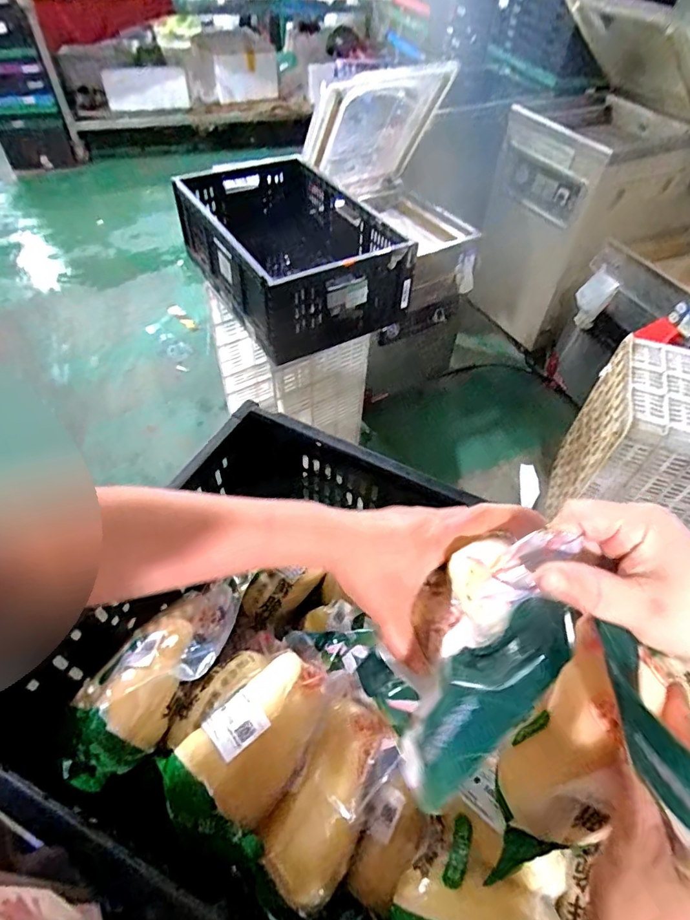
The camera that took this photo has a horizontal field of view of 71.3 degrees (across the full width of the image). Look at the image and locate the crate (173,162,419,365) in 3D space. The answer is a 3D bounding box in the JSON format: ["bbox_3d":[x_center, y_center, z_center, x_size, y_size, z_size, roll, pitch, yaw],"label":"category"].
[{"bbox_3d":[-0.169,-0.586,1.368,0.452,0.265,0.626,-22,56,-20],"label":"crate"}]

